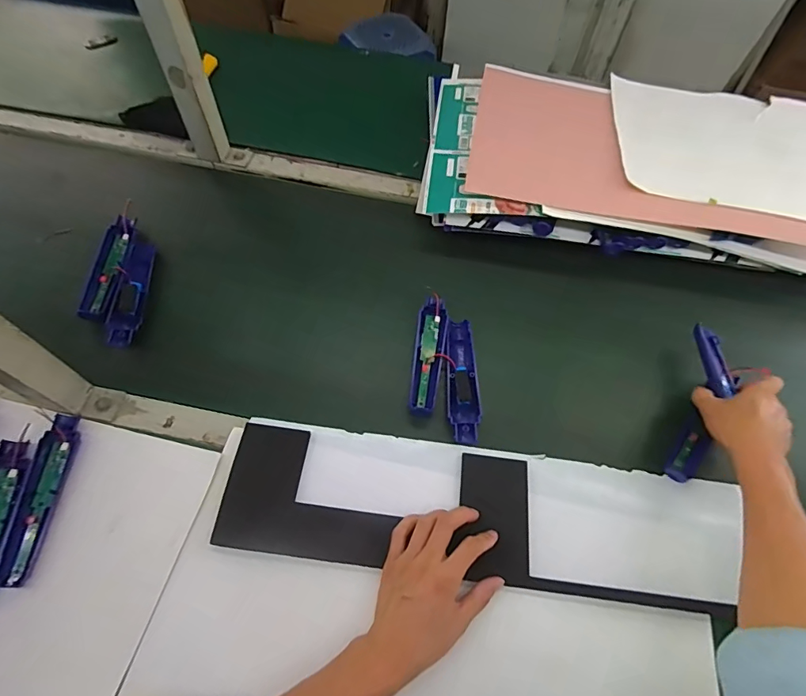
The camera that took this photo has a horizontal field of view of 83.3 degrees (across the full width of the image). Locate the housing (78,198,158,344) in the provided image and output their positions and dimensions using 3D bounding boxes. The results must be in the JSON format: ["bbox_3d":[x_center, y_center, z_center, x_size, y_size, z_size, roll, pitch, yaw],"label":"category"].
[{"bbox_3d":[-0.384,-0.102,0.616,0.073,0.026,0.221,-5,61,-5],"label":"housing"}]

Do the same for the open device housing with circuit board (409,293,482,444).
[{"bbox_3d":[0.056,0.023,0.582,0.084,0.017,0.188,7,61,1],"label":"open device housing with circuit board"}]

